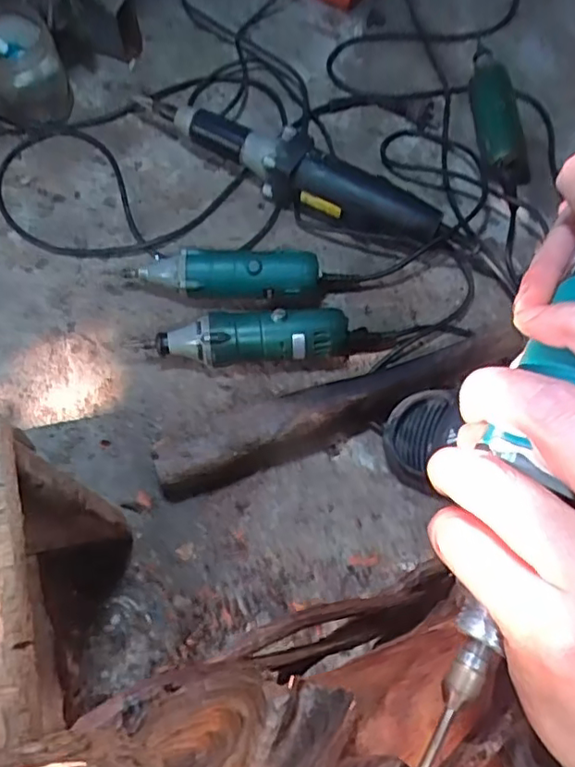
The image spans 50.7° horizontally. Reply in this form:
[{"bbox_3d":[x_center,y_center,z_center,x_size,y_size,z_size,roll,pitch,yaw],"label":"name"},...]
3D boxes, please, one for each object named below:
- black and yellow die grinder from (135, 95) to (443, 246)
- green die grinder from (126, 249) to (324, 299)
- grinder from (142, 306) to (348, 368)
[{"bbox_3d":[-0.002,-0.254,0.703,0.381,0.059,0.066,27,69,12],"label":"black and yellow die grinder"},{"bbox_3d":[-0.071,-0.117,0.657,0.208,0.046,0.045,-2,66,-1],"label":"green die grinder"},{"bbox_3d":[-0.041,-0.047,0.629,0.206,0.052,0.045,-7,66,-3],"label":"grinder"}]

